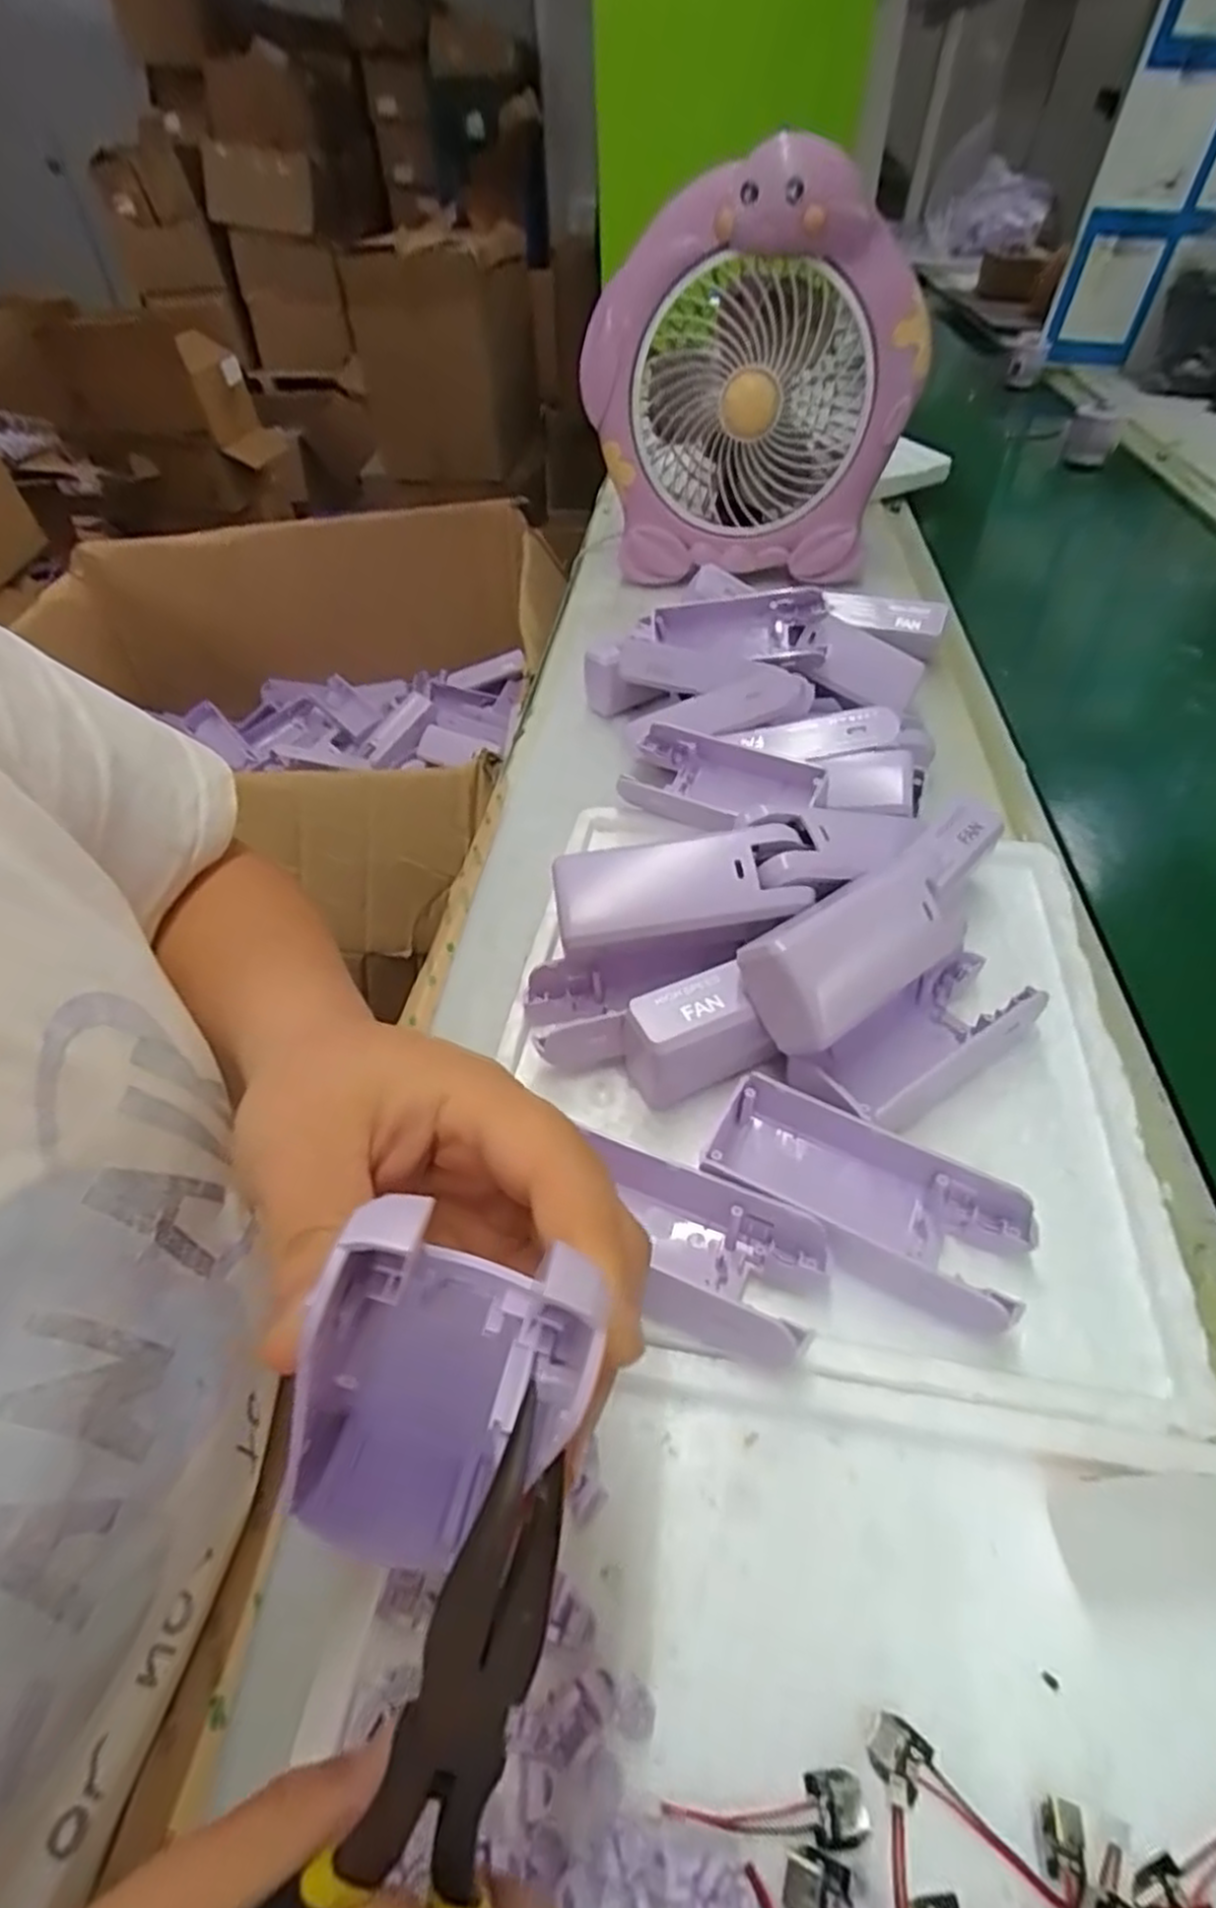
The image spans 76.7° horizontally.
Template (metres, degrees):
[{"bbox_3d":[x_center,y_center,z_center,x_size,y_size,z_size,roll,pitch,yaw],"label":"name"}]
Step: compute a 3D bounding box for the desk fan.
[{"bbox_3d":[0.112,-0.463,0.645,0.254,0.264,0.144,-2,48,0],"label":"desk fan"}]

